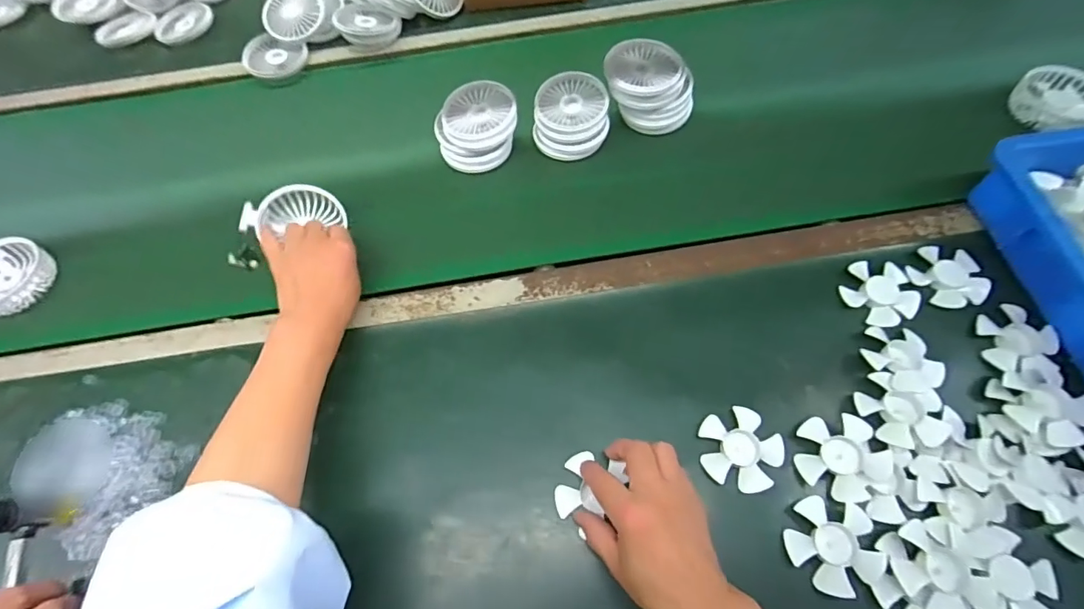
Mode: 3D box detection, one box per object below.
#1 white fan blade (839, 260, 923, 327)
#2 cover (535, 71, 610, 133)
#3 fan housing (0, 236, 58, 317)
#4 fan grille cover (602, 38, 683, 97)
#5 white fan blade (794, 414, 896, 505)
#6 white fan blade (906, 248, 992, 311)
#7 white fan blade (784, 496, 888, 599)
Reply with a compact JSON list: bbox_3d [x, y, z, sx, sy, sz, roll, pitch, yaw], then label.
[{"bbox_3d":[0.343,-0.015,0.490,0.071,0.016,0.070,-1,61,3],"label":"white fan blade"},{"bbox_3d":[0.039,-0.251,0.601,0.087,0.016,0.088,15,63,11],"label":"cover"},{"bbox_3d":[-0.602,-0.030,0.545,0.082,0.034,0.088,-1,61,3],"label":"fan housing"},{"bbox_3d":[0.119,-0.279,0.573,0.086,0.016,0.080,14,63,11],"label":"fan grille cover"},{"bbox_3d":[0.258,0.129,0.418,0.067,0.017,0.070,-1,61,3],"label":"white fan blade"},{"bbox_3d":[0.413,-0.029,0.495,0.065,0.009,0.071,-1,61,3],"label":"white fan blade"},{"bbox_3d":[0.234,0.193,0.392,0.068,0.013,0.067,-1,61,3],"label":"white fan blade"}]

